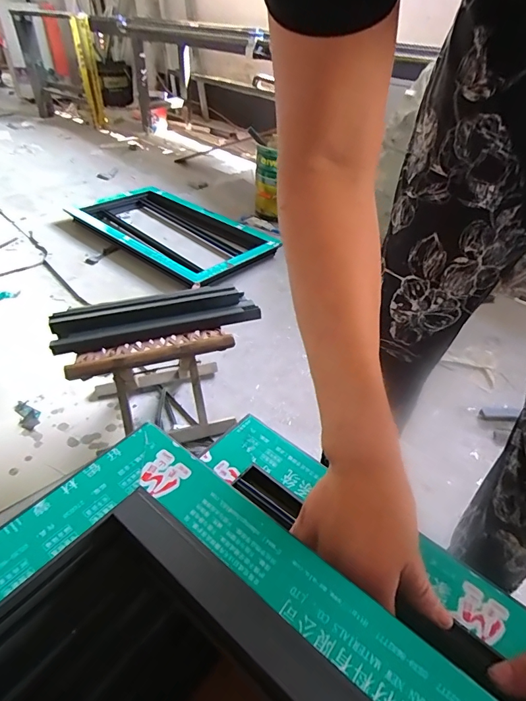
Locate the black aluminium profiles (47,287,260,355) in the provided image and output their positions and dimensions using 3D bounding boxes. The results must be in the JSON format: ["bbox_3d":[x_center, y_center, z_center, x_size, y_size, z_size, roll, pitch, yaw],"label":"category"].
[{"bbox_3d":[-0.224,-0.077,0.866,0.417,0.038,0.128,-12,42,-18],"label":"black aluminium profiles"}]

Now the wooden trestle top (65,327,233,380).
[{"bbox_3d":[-0.221,-0.003,0.801,0.309,0.034,0.076,-12,42,-16],"label":"wooden trestle top"}]

